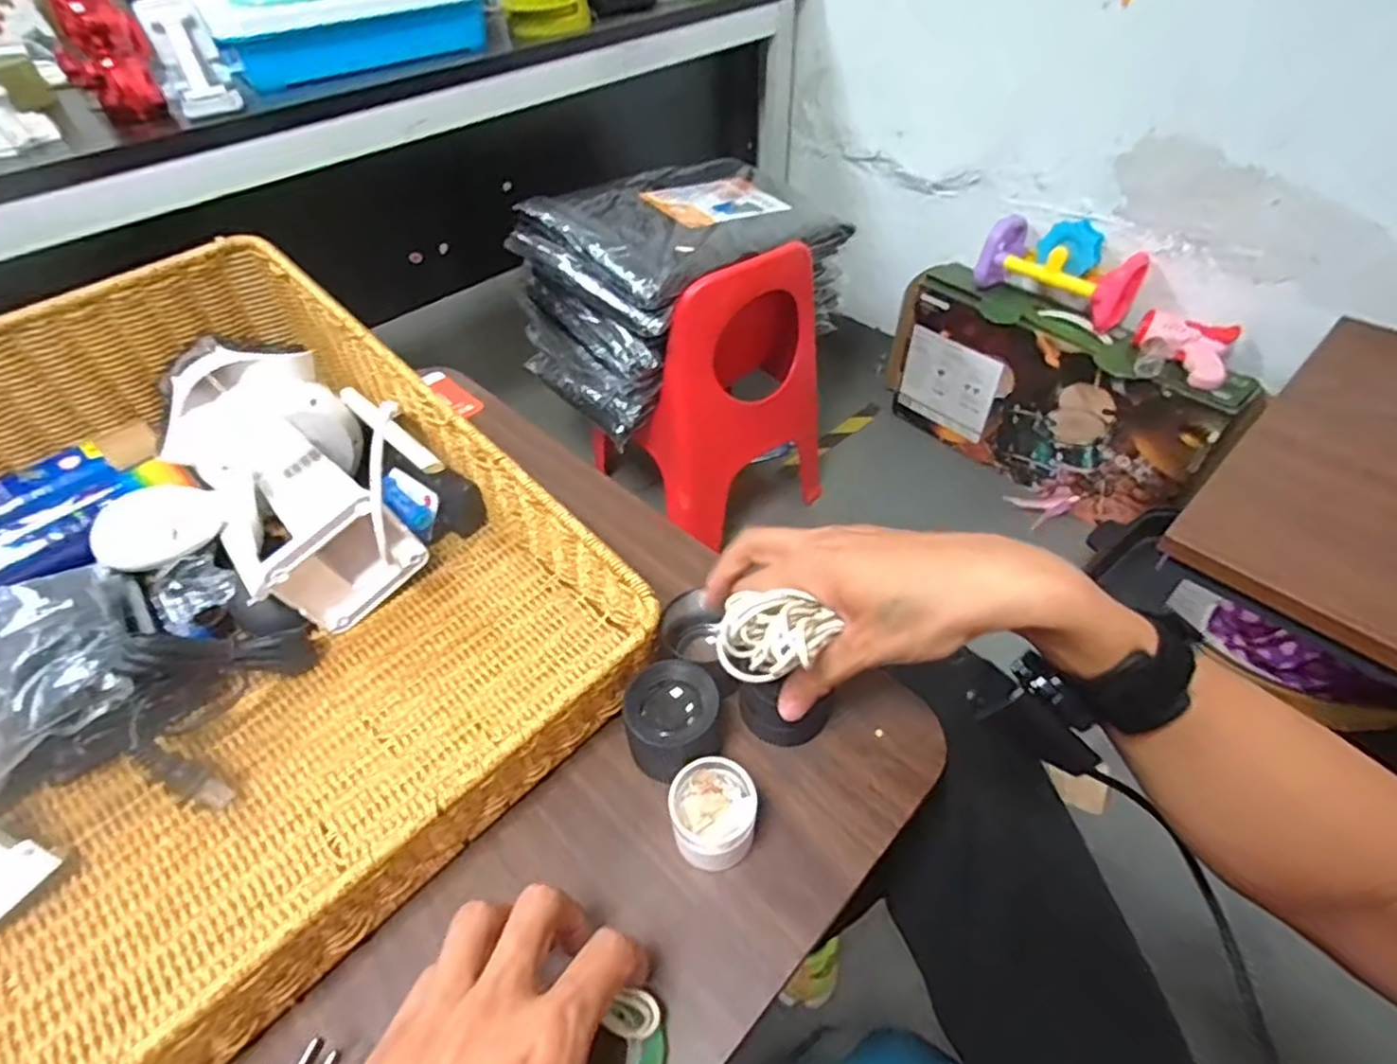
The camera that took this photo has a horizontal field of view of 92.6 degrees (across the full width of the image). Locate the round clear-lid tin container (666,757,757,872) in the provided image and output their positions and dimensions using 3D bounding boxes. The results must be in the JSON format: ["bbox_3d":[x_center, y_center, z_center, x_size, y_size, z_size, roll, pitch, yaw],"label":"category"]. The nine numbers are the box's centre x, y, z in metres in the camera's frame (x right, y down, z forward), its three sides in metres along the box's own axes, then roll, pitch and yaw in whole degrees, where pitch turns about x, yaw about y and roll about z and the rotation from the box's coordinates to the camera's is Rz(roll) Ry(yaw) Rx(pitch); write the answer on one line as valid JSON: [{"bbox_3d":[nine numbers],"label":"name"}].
[{"bbox_3d":[0.008,0.146,0.345,0.043,0.042,0.041,-2,46,2],"label":"round clear-lid tin container"}]

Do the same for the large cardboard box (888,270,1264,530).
[{"bbox_3d":[0.657,-0.261,1.295,0.098,0.349,0.619,-35,54,-26],"label":"large cardboard box"}]

